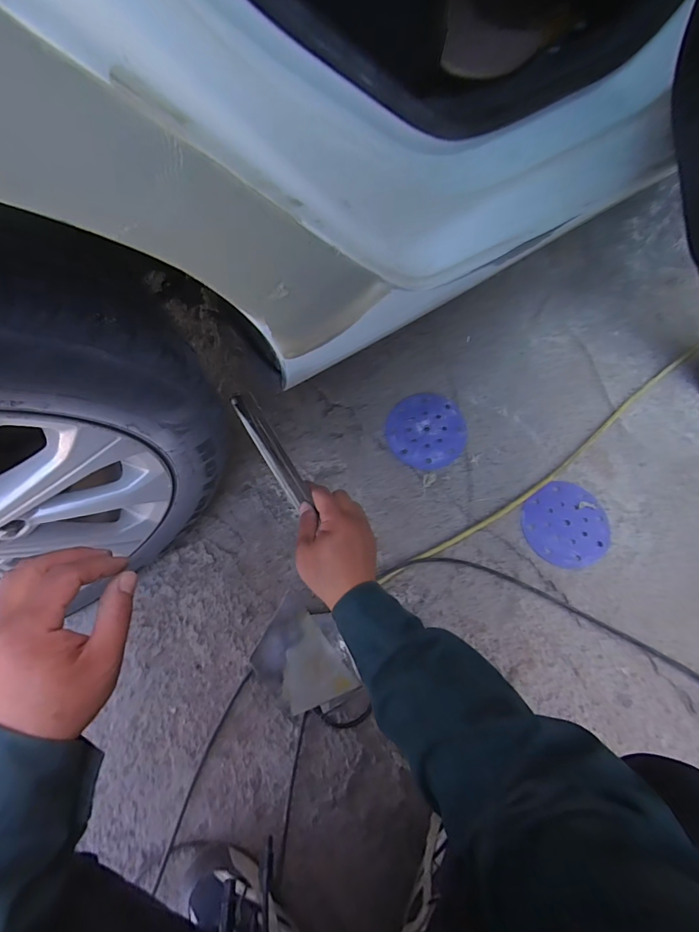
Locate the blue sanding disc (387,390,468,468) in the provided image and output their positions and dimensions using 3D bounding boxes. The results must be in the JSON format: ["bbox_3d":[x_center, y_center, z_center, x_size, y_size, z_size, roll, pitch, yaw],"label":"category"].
[{"bbox_3d":[0.140,-0.066,0.734,0.140,0.010,0.143,-3,71,9],"label":"blue sanding disc"}]

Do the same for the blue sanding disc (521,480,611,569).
[{"bbox_3d":[0.366,0.098,0.680,0.137,0.009,0.135,-1,74,5],"label":"blue sanding disc"}]

